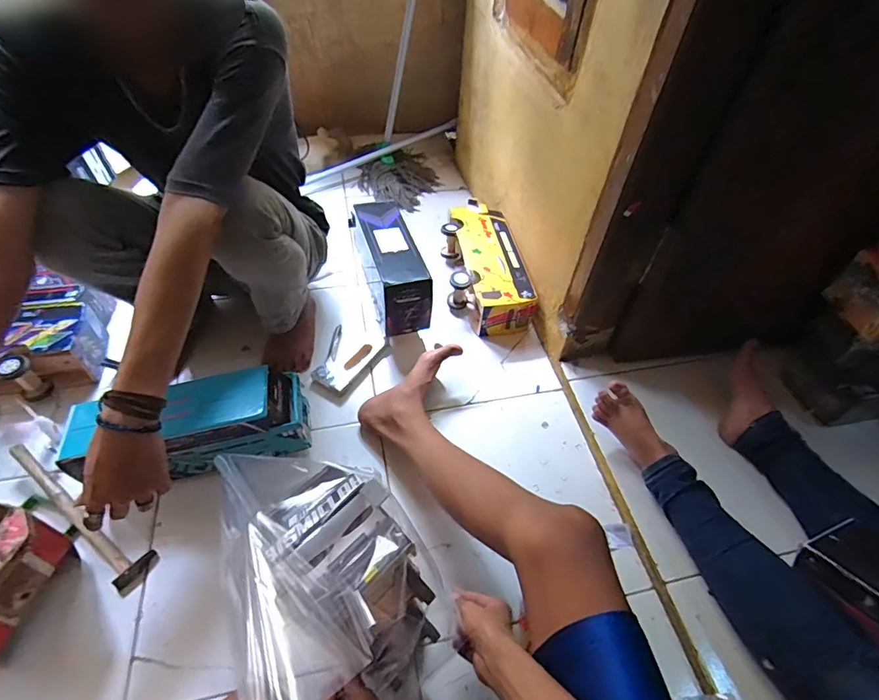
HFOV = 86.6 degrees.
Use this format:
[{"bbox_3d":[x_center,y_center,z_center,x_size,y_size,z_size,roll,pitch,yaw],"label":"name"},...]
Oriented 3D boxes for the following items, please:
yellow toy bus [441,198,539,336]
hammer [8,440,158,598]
[{"bbox_3d":[0.104,-0.208,1.170,0.184,0.110,0.393,-6,51,-9],"label":"yellow toy bus"},{"bbox_3d":[-0.593,0.257,0.776,0.330,0.047,0.065,35,56,23],"label":"hammer"}]

